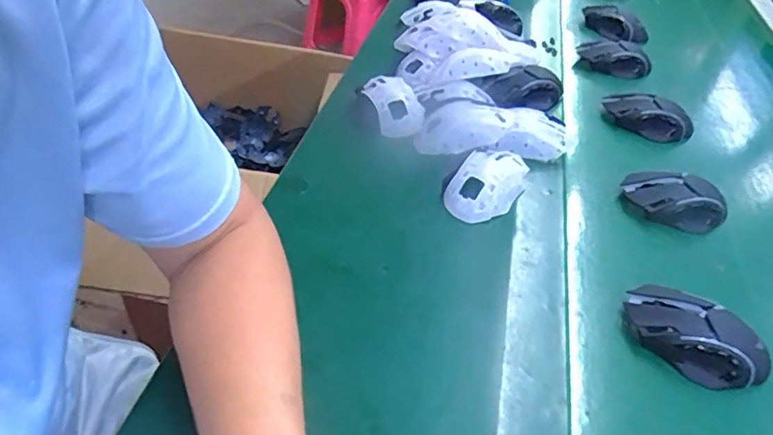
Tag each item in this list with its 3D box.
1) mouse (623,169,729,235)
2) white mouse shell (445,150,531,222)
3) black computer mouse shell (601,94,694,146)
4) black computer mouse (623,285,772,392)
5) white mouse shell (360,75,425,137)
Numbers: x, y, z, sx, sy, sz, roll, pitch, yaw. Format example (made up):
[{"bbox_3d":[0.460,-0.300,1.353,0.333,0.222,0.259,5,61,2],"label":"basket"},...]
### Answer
[{"bbox_3d":[0.306,-0.019,0.565,0.099,0.037,0.052,8,42,0],"label":"mouse"},{"bbox_3d":[0.105,-0.036,0.555,0.064,0.034,0.099,26,45,18],"label":"white mouse shell"},{"bbox_3d":[0.333,-0.127,0.685,0.110,0.047,0.034,24,44,16],"label":"black computer mouse shell"},{"bbox_3d":[0.253,0.098,0.440,0.111,0.035,0.050,32,47,23],"label":"black computer mouse"},{"bbox_3d":[0.009,-0.131,0.637,0.059,0.042,0.095,-12,46,-21],"label":"white mouse shell"}]

